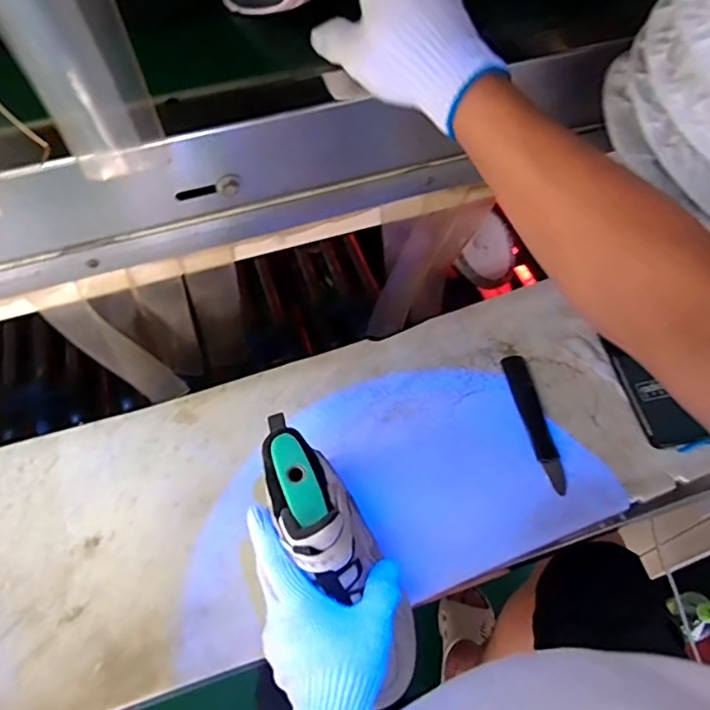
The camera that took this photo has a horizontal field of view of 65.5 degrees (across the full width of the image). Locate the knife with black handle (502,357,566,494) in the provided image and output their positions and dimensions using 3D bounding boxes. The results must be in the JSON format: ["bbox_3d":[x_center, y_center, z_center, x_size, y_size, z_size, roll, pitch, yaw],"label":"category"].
[{"bbox_3d":[0.203,0.074,0.625,0.027,0.016,0.164,-10,57,-5],"label":"knife with black handle"}]

